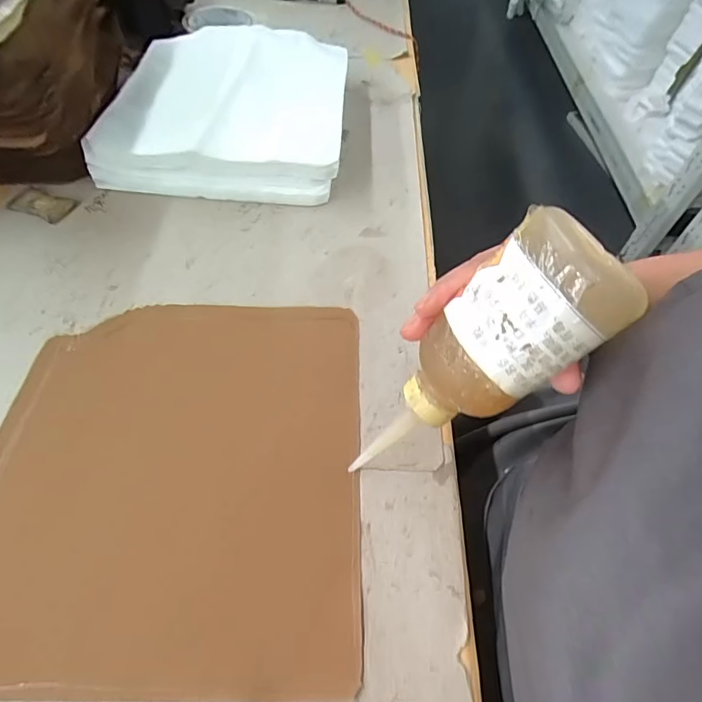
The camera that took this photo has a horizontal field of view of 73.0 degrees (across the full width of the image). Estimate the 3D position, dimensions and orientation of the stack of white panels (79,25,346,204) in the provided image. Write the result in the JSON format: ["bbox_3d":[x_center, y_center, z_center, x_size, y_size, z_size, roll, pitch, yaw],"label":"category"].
[{"bbox_3d":[-0.111,-0.241,0.464,0.211,0.044,0.227,5,56,0],"label":"stack of white panels"}]

